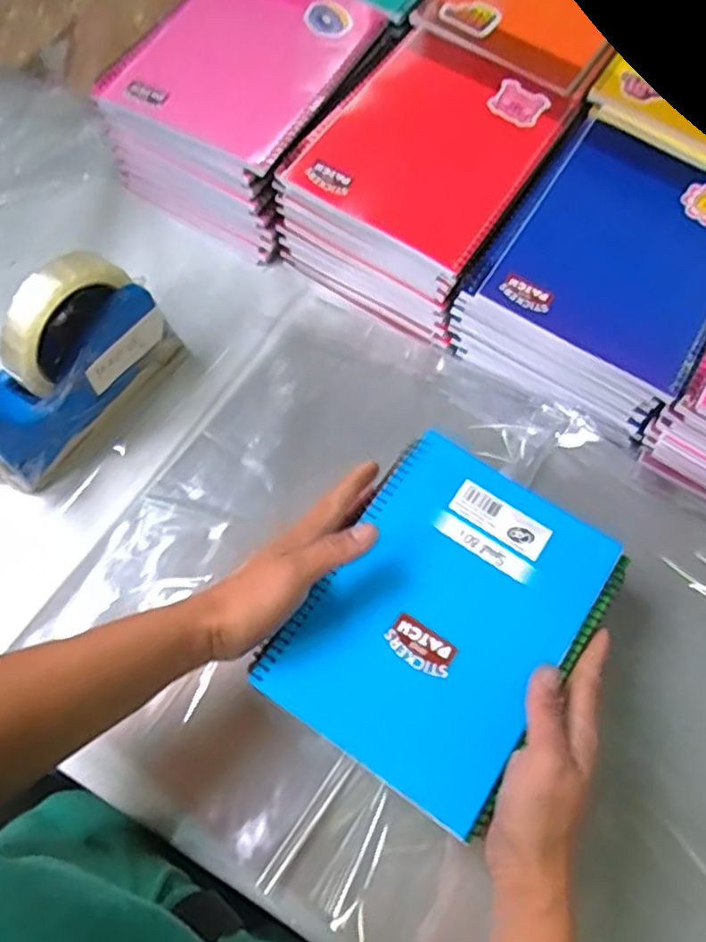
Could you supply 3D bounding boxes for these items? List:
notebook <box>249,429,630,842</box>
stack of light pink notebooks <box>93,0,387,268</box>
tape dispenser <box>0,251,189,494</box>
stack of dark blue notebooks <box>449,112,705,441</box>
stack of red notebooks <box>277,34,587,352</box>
[{"bbox_3d":[0.057,0.087,0.416,0.151,0.012,0.195,33,72,11],"label":"notebook"},{"bbox_3d":[-0.085,-0.306,0.578,0.163,0.094,0.200,32,71,10],"label":"stack of light pink notebooks"},{"bbox_3d":[-0.199,-0.070,0.471,0.056,0.117,0.160,43,73,14],"label":"tape dispenser"},{"bbox_3d":[0.193,-0.143,0.522,0.160,0.091,0.195,33,72,11],"label":"stack of dark blue notebooks"},{"bbox_3d":[0.057,-0.234,0.551,0.157,0.098,0.200,31,71,10],"label":"stack of red notebooks"}]

